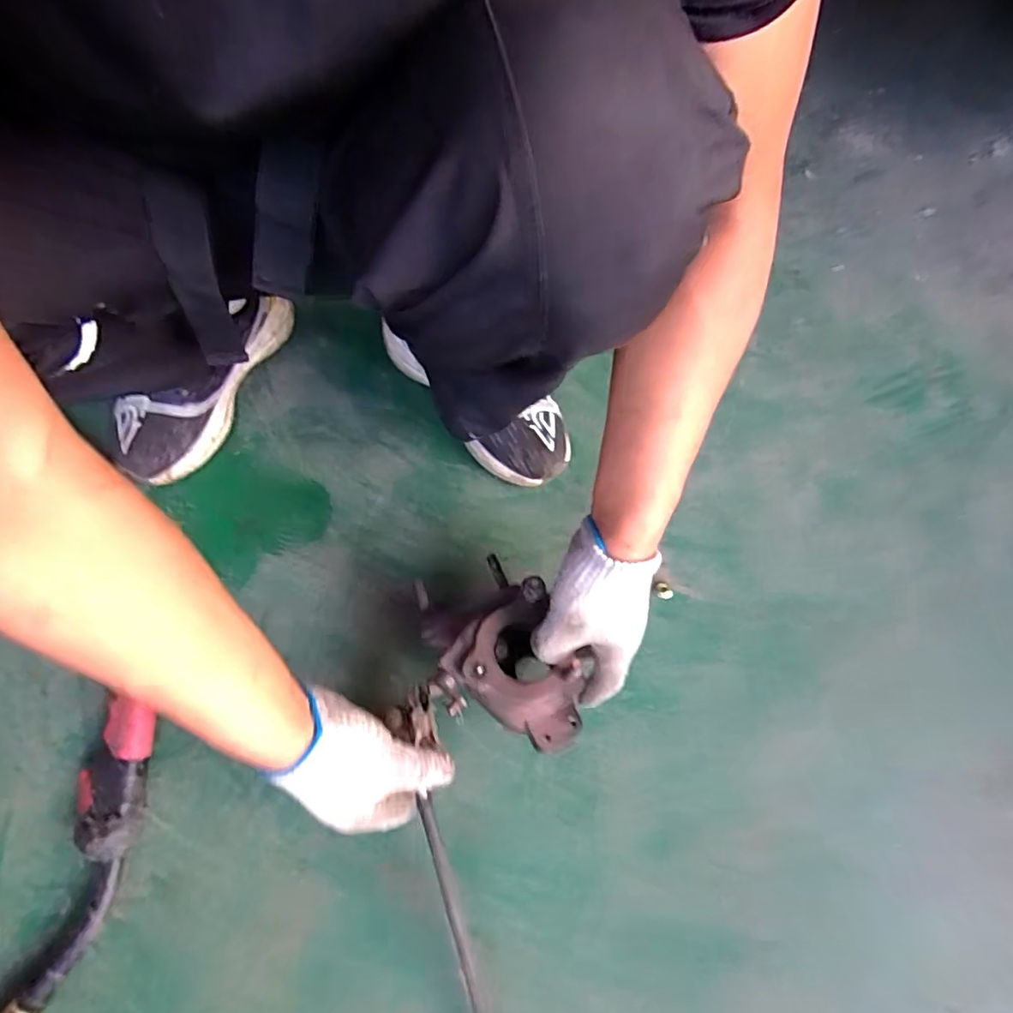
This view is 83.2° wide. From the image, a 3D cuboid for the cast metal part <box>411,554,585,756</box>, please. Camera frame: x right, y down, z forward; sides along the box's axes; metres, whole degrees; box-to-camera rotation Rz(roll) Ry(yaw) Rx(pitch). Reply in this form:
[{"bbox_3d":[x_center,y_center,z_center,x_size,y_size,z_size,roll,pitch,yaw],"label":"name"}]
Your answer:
[{"bbox_3d":[-0.011,0.127,0.484,0.114,0.070,0.168,-22,72,-10],"label":"cast metal part"}]

